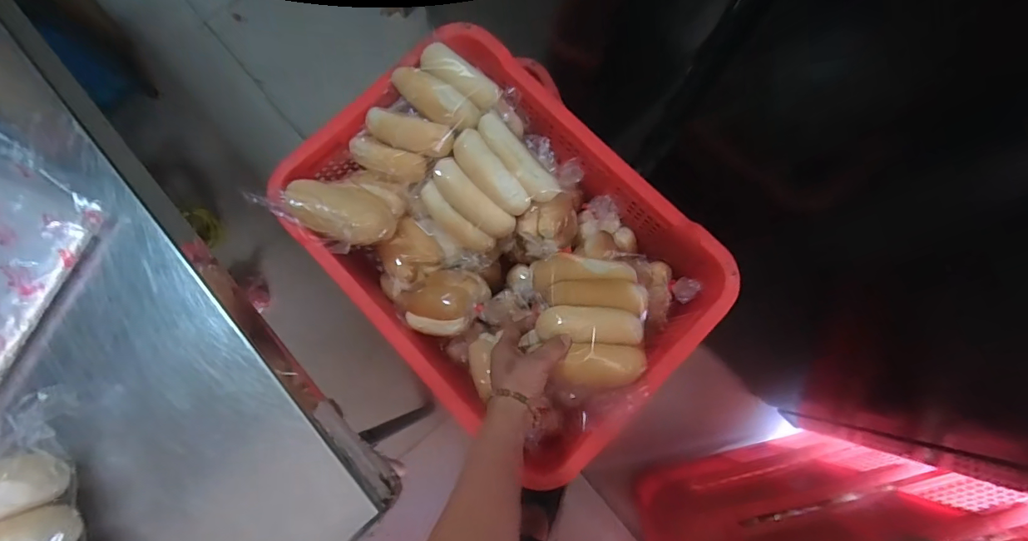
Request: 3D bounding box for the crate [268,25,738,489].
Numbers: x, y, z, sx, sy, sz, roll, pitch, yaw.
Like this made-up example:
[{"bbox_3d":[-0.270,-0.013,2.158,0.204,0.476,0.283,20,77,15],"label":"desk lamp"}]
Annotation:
[{"bbox_3d":[-0.017,-0.043,0.616,0.354,0.146,0.503,-43,82,-6],"label":"crate"}]

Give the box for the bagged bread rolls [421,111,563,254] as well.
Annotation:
[{"bbox_3d":[-0.037,-0.104,0.606,0.142,0.054,0.126,-43,82,-6],"label":"bagged bread rolls"}]

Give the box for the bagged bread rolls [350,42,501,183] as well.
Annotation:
[{"bbox_3d":[-0.120,-0.197,0.618,0.127,0.044,0.191,44,83,8],"label":"bagged bread rolls"}]

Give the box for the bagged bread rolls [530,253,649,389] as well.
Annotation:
[{"bbox_3d":[0.085,0.055,0.552,0.131,0.057,0.145,7,80,2],"label":"bagged bread rolls"}]

